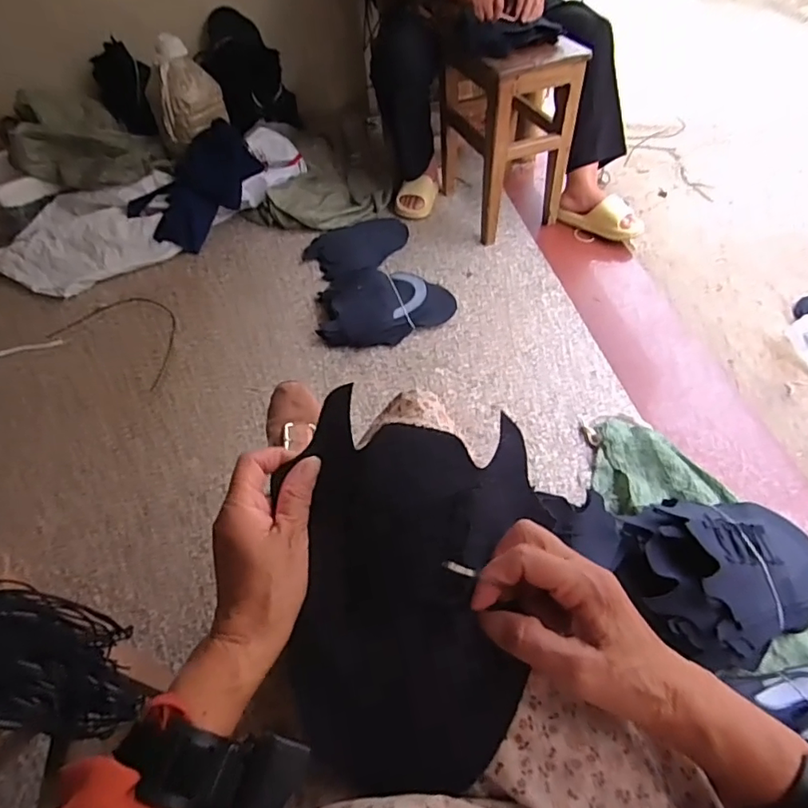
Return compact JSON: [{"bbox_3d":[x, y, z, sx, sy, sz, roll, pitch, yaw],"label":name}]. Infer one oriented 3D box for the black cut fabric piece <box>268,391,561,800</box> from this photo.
[{"bbox_3d":[0.011,0.114,0.358,0.166,0.040,0.235,-9,77,5],"label":"black cut fabric piece"}]

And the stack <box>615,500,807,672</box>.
[{"bbox_3d":[0.476,0.231,0.784,0.289,0.088,0.237,-15,51,-7],"label":"stack"}]

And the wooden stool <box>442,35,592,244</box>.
[{"bbox_3d":[0.262,-0.682,1.380,0.240,0.421,0.308,-16,52,-9],"label":"wooden stool"}]

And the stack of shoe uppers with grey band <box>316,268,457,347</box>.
[{"bbox_3d":[-0.042,-0.233,1.243,0.314,0.060,0.216,-2,51,3],"label":"stack of shoe uppers with grey band"}]

